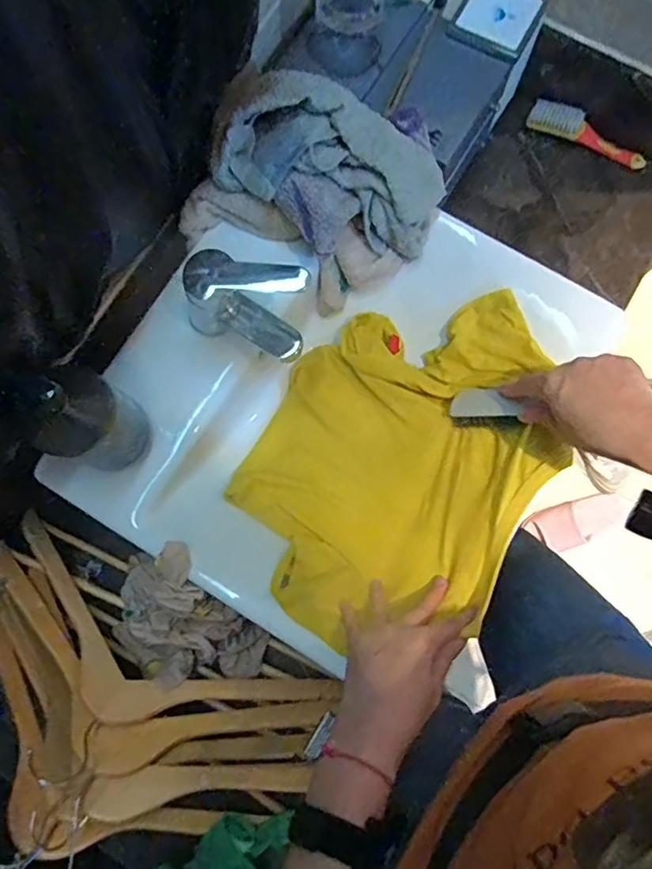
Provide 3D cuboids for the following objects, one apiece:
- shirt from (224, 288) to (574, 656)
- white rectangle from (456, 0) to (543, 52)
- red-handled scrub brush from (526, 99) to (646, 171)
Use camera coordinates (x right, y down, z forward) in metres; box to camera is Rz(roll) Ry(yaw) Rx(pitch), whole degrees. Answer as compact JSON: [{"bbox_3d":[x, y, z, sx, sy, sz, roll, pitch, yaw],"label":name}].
[{"bbox_3d":[0.073,0.017,0.567,0.261,0.088,0.362,33,81,6],"label":"shirt"},{"bbox_3d":[0.197,-0.480,0.628,0.076,0.009,0.072,31,80,6],"label":"white rectangle"},{"bbox_3d":[0.352,-0.403,0.743,0.162,0.029,0.029,29,80,6],"label":"red-handled scrub brush"}]

